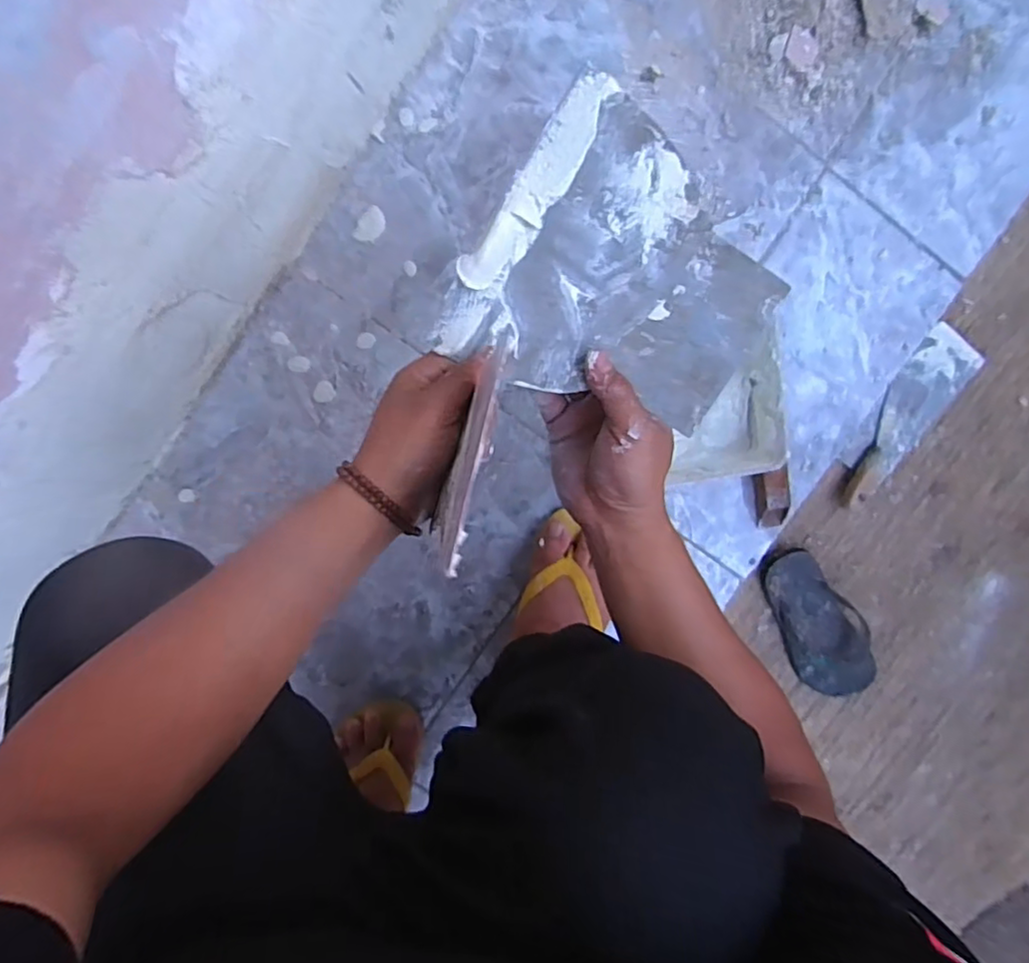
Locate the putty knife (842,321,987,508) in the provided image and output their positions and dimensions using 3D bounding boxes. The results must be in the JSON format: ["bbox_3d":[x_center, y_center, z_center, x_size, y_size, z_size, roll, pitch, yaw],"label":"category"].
[{"bbox_3d":[0.456,-0.073,0.725,0.073,0.017,0.227,39,93,-7],"label":"putty knife"}]

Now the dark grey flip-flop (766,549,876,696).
[{"bbox_3d":[0.373,0.177,0.753,0.087,0.030,0.200,-24,97,0],"label":"dark grey flip-flop"}]

